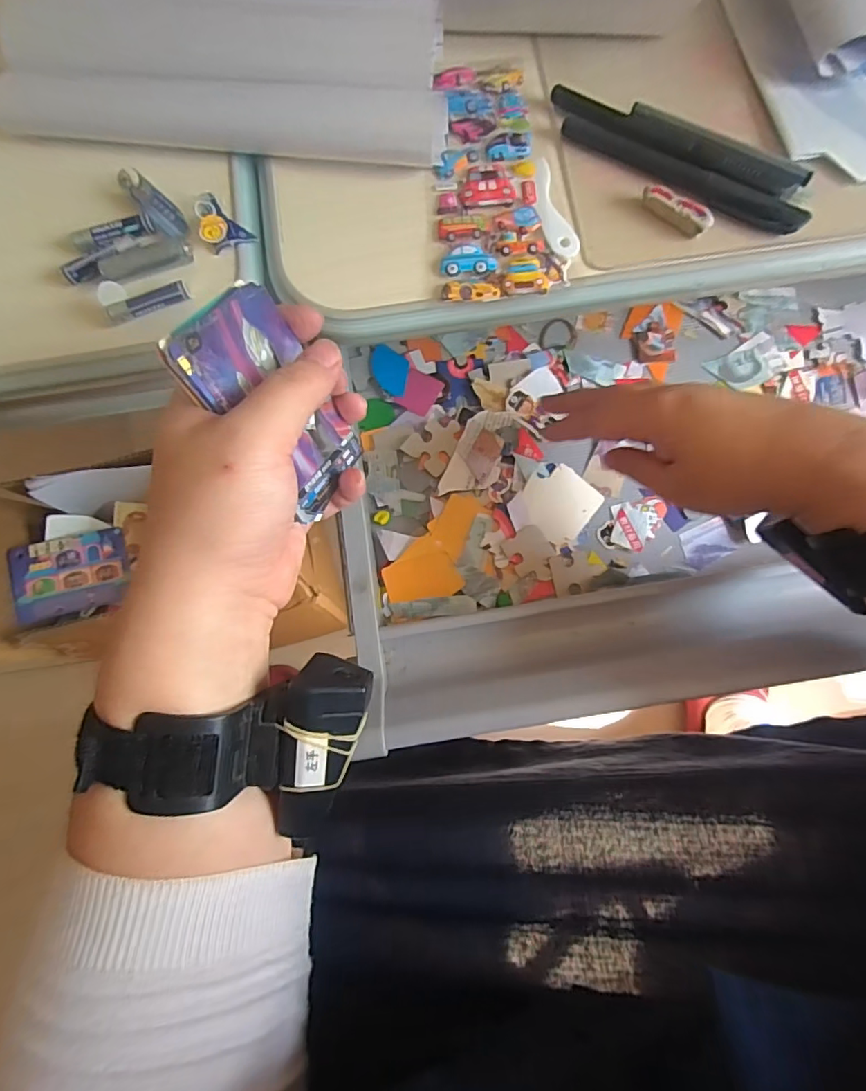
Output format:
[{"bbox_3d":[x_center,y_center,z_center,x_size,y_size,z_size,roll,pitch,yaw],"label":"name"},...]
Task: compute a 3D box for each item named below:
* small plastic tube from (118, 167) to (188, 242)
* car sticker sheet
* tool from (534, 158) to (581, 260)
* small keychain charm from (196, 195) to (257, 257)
[{"bbox_3d":[-0.152,-0.186,0.284,0.015,0.011,0.044,-39,81,-6],"label":"small plastic tube"},{"bbox_3d":[0.029,-0.204,0.287,0.056,0.004,0.149,-4,78,1],"label":"car sticker sheet"},{"bbox_3d":[0.064,-0.183,0.283,0.017,0.004,0.061,-17,79,-2],"label":"tool"},{"bbox_3d":[-0.117,-0.175,0.283,0.022,0.011,0.029,-38,81,-6],"label":"small keychain charm"}]

